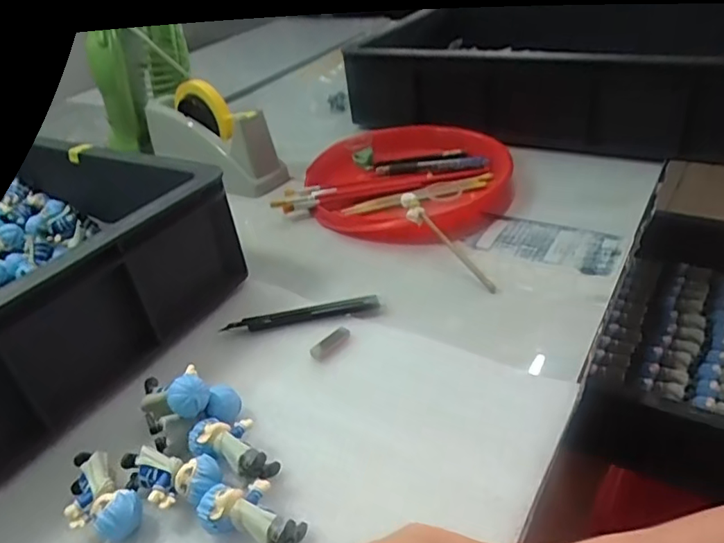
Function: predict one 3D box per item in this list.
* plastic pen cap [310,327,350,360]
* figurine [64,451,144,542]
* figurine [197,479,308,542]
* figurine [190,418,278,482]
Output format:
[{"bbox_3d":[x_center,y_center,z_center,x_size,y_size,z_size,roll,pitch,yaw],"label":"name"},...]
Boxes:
[{"bbox_3d":[-0.027,0.059,0.454,0.013,0.007,0.037,22,43,38],"label":"plastic pen cap"},{"bbox_3d":[-0.163,0.143,0.341,0.068,0.028,0.035,24,44,39],"label":"figurine"},{"bbox_3d":[-0.065,0.144,0.323,0.063,0.029,0.034,8,35,23],"label":"figurine"},{"bbox_3d":[-0.084,0.118,0.365,0.062,0.028,0.034,14,38,31],"label":"figurine"}]

